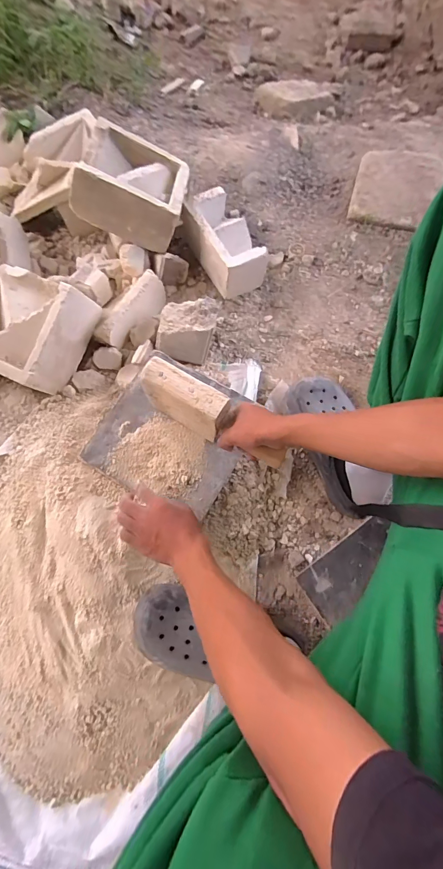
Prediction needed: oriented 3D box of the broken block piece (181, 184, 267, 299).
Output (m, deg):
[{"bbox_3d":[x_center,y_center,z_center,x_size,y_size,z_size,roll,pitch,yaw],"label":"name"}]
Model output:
[{"bbox_3d":[0.004,-0.420,0.799,0.104,0.099,0.193,-30,75,-9],"label":"broken block piece"}]

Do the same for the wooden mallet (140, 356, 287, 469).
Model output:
[{"bbox_3d":[-0.009,-0.030,0.590,0.246,0.096,0.058,27,74,8],"label":"wooden mallet"}]

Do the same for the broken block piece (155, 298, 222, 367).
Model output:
[{"bbox_3d":[-0.067,-0.208,0.738,0.110,0.093,0.099,12,73,3],"label":"broken block piece"}]

